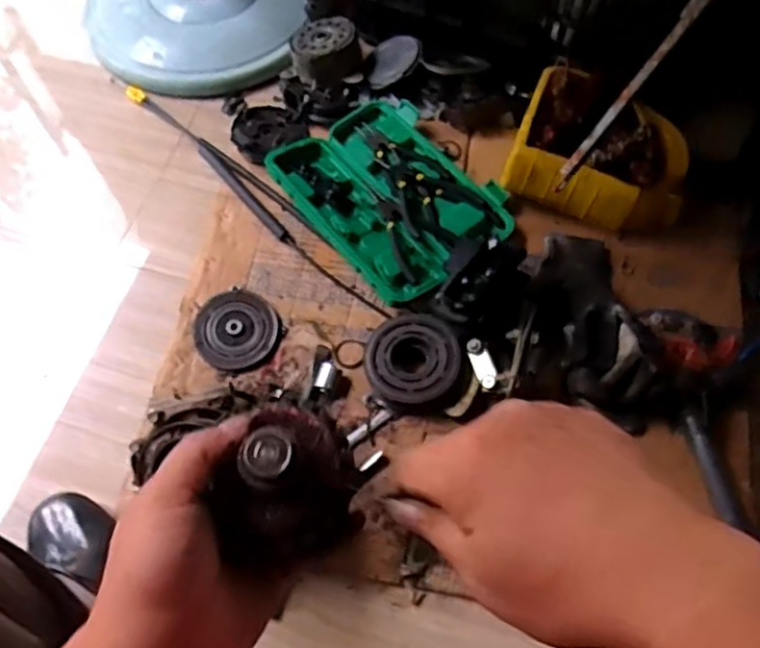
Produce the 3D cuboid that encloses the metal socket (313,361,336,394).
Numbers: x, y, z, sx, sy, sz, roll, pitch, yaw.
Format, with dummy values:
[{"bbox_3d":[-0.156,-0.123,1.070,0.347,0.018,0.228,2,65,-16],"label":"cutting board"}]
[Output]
[{"bbox_3d":[-0.065,0.066,0.819,0.022,0.025,0.033,14,66,8],"label":"metal socket"}]

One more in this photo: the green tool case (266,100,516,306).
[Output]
[{"bbox_3d":[0.015,-0.175,0.922,0.223,0.035,0.301,-35,68,-14],"label":"green tool case"}]

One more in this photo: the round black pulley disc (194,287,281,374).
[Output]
[{"bbox_3d":[-0.181,0.007,0.864,0.099,0.015,0.113,-37,69,-15],"label":"round black pulley disc"}]

